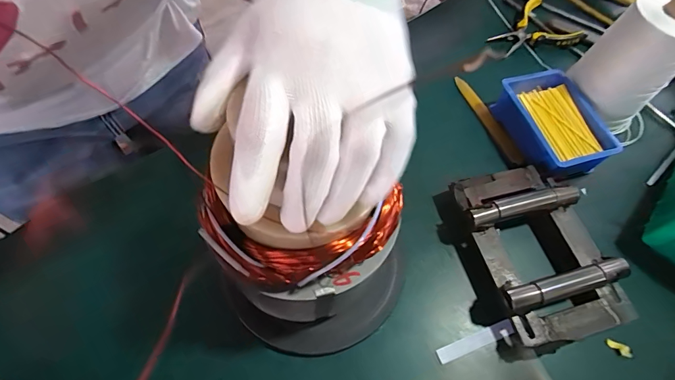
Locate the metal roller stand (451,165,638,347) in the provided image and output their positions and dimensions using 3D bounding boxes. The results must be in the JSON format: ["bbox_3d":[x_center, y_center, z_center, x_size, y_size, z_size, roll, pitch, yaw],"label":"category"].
[{"bbox_3d":[0.220,0.063,0.420,0.135,0.050,0.190,-10,62,-8],"label":"metal roller stand"}]

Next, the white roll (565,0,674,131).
[{"bbox_3d":[0.370,-0.159,0.482,0.087,0.162,0.090,1,61,-2],"label":"white roll"}]

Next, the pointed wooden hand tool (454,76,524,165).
[{"bbox_3d":[0.214,-0.104,0.538,0.020,0.007,0.158,-18,63,-13],"label":"pointed wooden hand tool"}]

